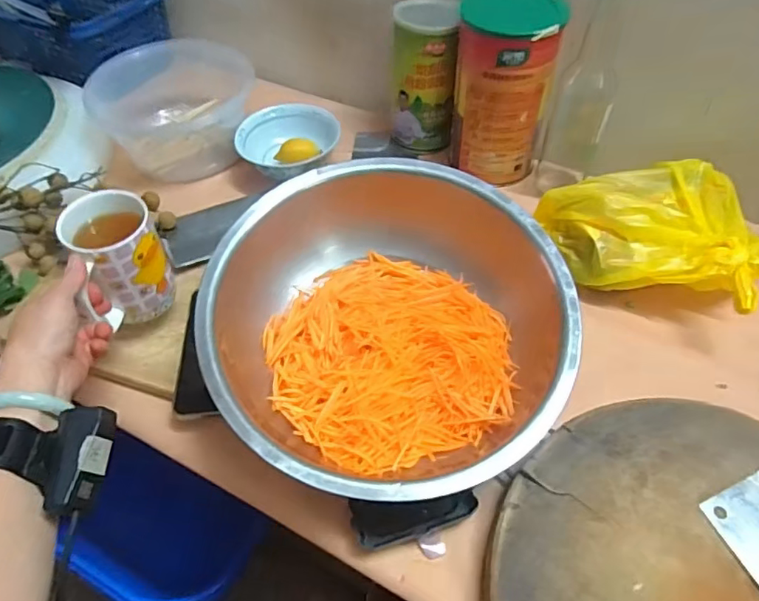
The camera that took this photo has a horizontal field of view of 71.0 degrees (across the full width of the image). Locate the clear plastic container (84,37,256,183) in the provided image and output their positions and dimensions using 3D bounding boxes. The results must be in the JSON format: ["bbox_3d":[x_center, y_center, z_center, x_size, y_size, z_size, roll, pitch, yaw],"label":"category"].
[{"bbox_3d":[-0.304,-0.291,0.804,0.219,0.100,0.211,-1,52,1],"label":"clear plastic container"}]

